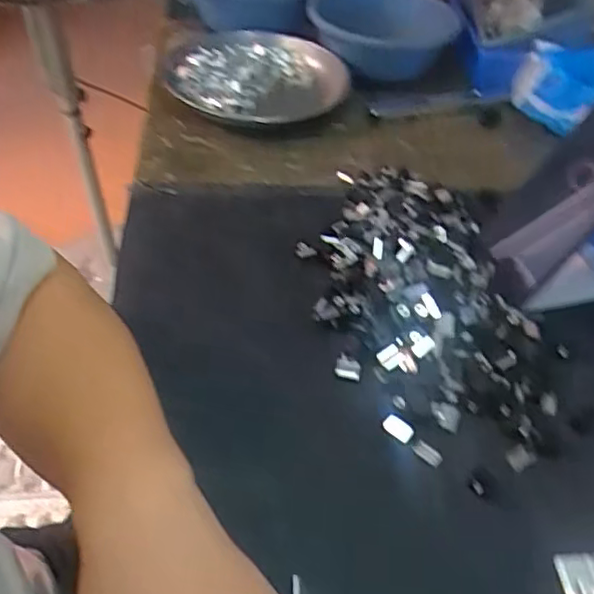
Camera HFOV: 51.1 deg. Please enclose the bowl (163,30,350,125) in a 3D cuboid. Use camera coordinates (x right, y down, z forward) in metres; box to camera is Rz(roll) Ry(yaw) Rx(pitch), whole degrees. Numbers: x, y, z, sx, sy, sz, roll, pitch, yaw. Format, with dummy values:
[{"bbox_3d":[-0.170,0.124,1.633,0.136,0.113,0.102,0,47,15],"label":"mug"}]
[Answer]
[{"bbox_3d":[-0.066,-0.275,0.787,0.211,0.052,0.222,2,44,-2],"label":"bowl"}]

